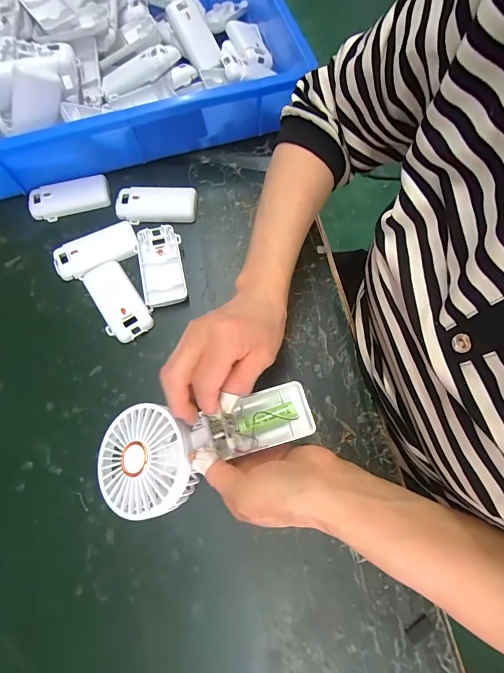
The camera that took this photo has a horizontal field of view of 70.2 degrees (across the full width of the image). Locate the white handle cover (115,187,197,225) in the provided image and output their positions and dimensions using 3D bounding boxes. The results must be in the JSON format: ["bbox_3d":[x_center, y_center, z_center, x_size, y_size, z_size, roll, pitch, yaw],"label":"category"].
[{"bbox_3d":[-0.110,-0.152,0.412,0.090,0.011,0.041,-2,72,1],"label":"white handle cover"}]

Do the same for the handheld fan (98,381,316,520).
[{"bbox_3d":[-0.041,0.081,0.283,0.178,0.036,0.081,-18,72,0],"label":"handheld fan"}]

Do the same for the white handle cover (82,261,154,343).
[{"bbox_3d":[-0.143,-0.040,0.378,0.047,0.015,0.095,-30,74,-8],"label":"white handle cover"}]

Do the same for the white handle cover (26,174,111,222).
[{"bbox_3d":[-0.217,-0.165,0.426,0.091,0.015,0.041,-15,72,-4],"label":"white handle cover"}]

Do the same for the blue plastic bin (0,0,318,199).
[{"bbox_3d":[-0.165,-0.347,0.434,0.426,0.098,0.288,-16,72,-4],"label":"blue plastic bin"}]

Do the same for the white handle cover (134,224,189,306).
[{"bbox_3d":[-0.098,-0.077,0.390,0.046,0.012,0.093,-10,72,-2],"label":"white handle cover"}]

